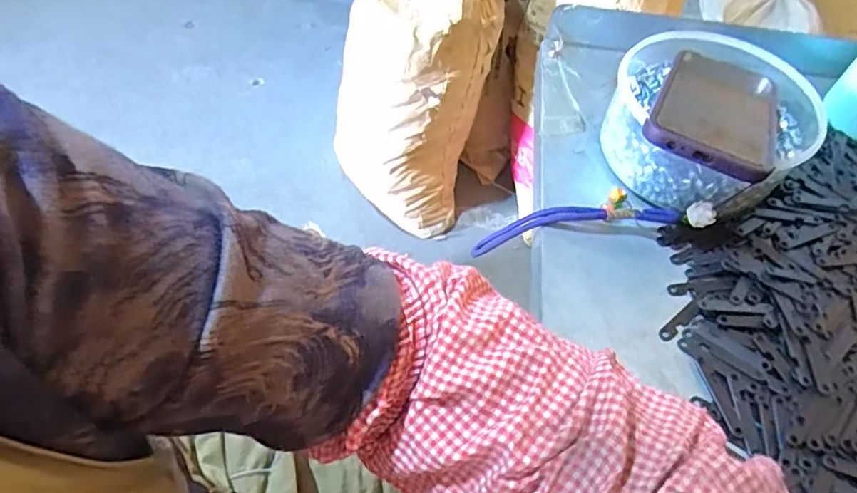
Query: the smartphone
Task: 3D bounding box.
[{"bbox_3d":[0.209,-0.102,0.402,0.080,0.012,0.160,25,45,14],"label":"smartphone"}]

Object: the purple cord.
[{"bbox_3d":[0.107,-0.018,0.416,0.151,0.028,0.017,-9,54,10],"label":"purple cord"}]

